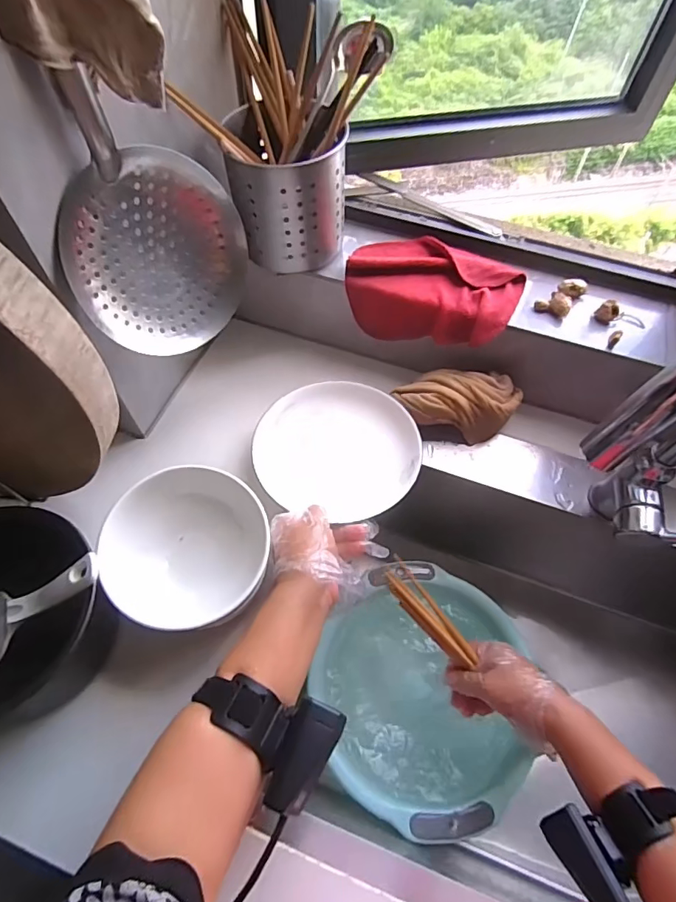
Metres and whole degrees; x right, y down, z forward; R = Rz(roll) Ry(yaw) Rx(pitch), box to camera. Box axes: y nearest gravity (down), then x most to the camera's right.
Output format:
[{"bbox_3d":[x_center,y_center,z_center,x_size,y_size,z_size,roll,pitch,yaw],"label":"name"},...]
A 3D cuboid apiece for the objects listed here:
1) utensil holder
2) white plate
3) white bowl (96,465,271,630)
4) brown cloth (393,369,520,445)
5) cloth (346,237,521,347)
[{"bbox_3d":[-0.054,-0.284,0.523,0.120,0.125,0.121,1,60,-3],"label":"utensil holder"},{"bbox_3d":[-0.001,-0.005,0.529,0.180,0.030,0.164,2,60,-3],"label":"white plate"},{"bbox_3d":[-0.128,0.085,0.414,0.132,0.057,0.127,2,60,-3],"label":"white bowl"},{"bbox_3d":[0.140,-0.055,0.560,0.138,0.067,0.064,6,60,0],"label":"brown cloth"},{"bbox_3d":[0.108,-0.185,0.563,0.189,0.072,0.104,28,62,12],"label":"cloth"}]

